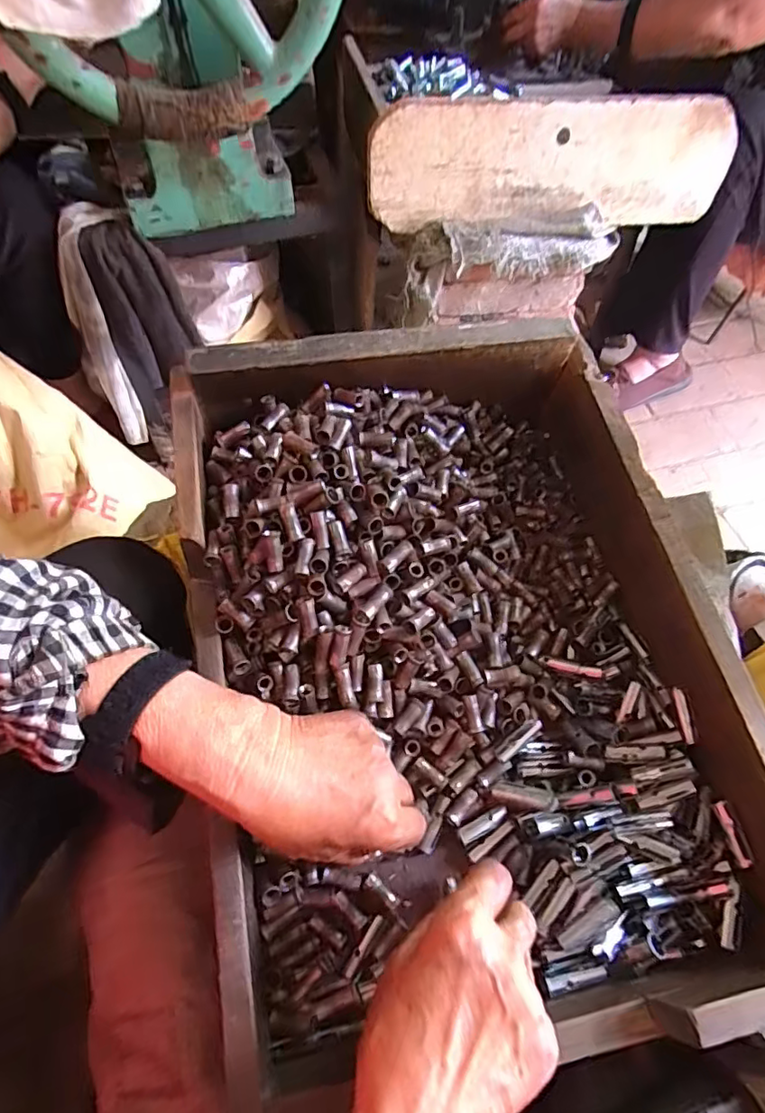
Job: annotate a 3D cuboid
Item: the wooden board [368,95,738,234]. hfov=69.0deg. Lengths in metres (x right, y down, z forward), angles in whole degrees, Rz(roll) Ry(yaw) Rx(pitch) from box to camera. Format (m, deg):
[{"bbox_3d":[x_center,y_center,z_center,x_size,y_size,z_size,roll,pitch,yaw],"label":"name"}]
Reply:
[{"bbox_3d":[0.231,-0.526,0.749,0.501,0.136,0.044,-4,60,-6],"label":"wooden board"}]

